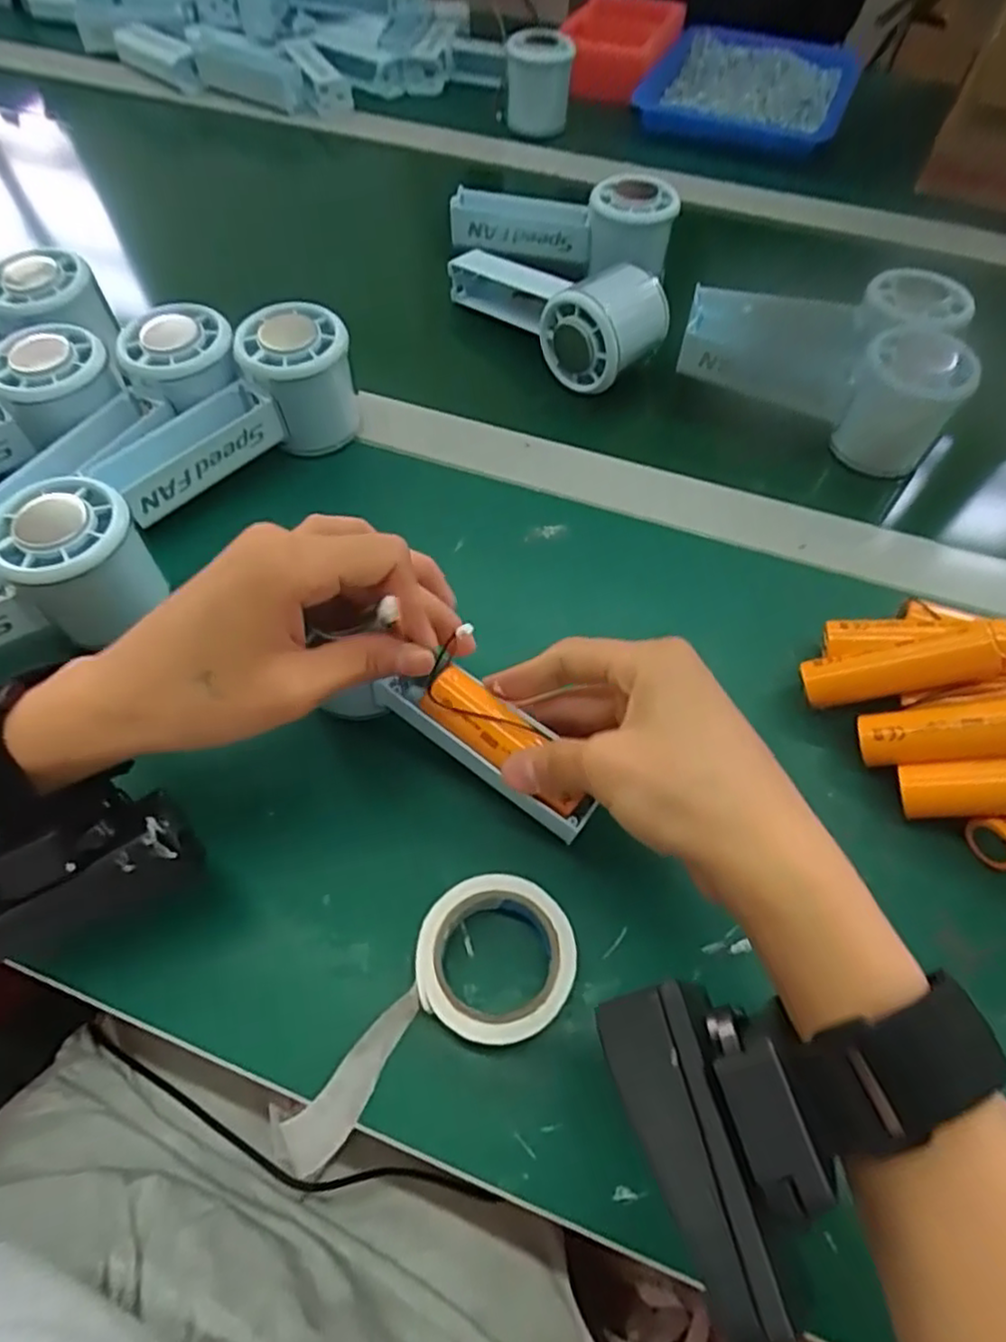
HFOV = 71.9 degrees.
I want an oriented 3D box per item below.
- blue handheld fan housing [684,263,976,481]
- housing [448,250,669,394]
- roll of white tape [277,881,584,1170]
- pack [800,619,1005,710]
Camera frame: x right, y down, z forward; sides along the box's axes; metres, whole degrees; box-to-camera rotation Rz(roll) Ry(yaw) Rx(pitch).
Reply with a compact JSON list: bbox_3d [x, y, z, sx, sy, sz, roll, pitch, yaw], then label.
[{"bbox_3d":[0.192,-0.192,0.410,0.154,0.056,0.104,30,63,16],"label":"blue handheld fan housing"},{"bbox_3d":[0.029,-0.240,0.447,0.151,0.066,0.066,37,65,19],"label":"housing"},{"bbox_3d":[-0.024,0.126,0.236,0.052,0.021,0.111,37,65,19],"label":"roll of white tape"},{"bbox_3d":[0.167,-0.003,0.290,0.076,0.015,0.021,-15,55,23],"label":"pack"}]

